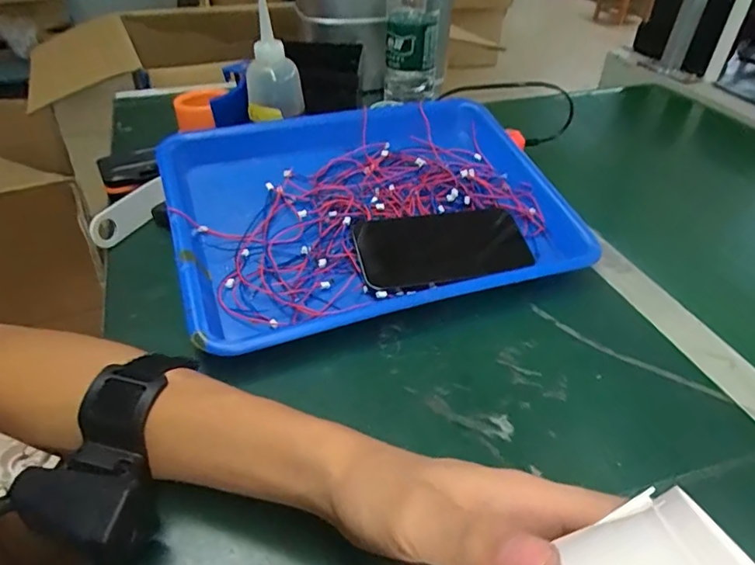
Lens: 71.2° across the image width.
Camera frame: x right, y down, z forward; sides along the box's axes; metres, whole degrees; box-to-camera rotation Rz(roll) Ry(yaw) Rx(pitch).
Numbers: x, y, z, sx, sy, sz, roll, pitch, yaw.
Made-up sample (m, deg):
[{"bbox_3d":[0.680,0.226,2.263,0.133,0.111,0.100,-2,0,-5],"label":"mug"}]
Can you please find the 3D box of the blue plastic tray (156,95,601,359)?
[{"bbox_3d":[-0.009,-0.074,0.470,0.333,0.043,0.264,-14,53,-16],"label":"blue plastic tray"}]

